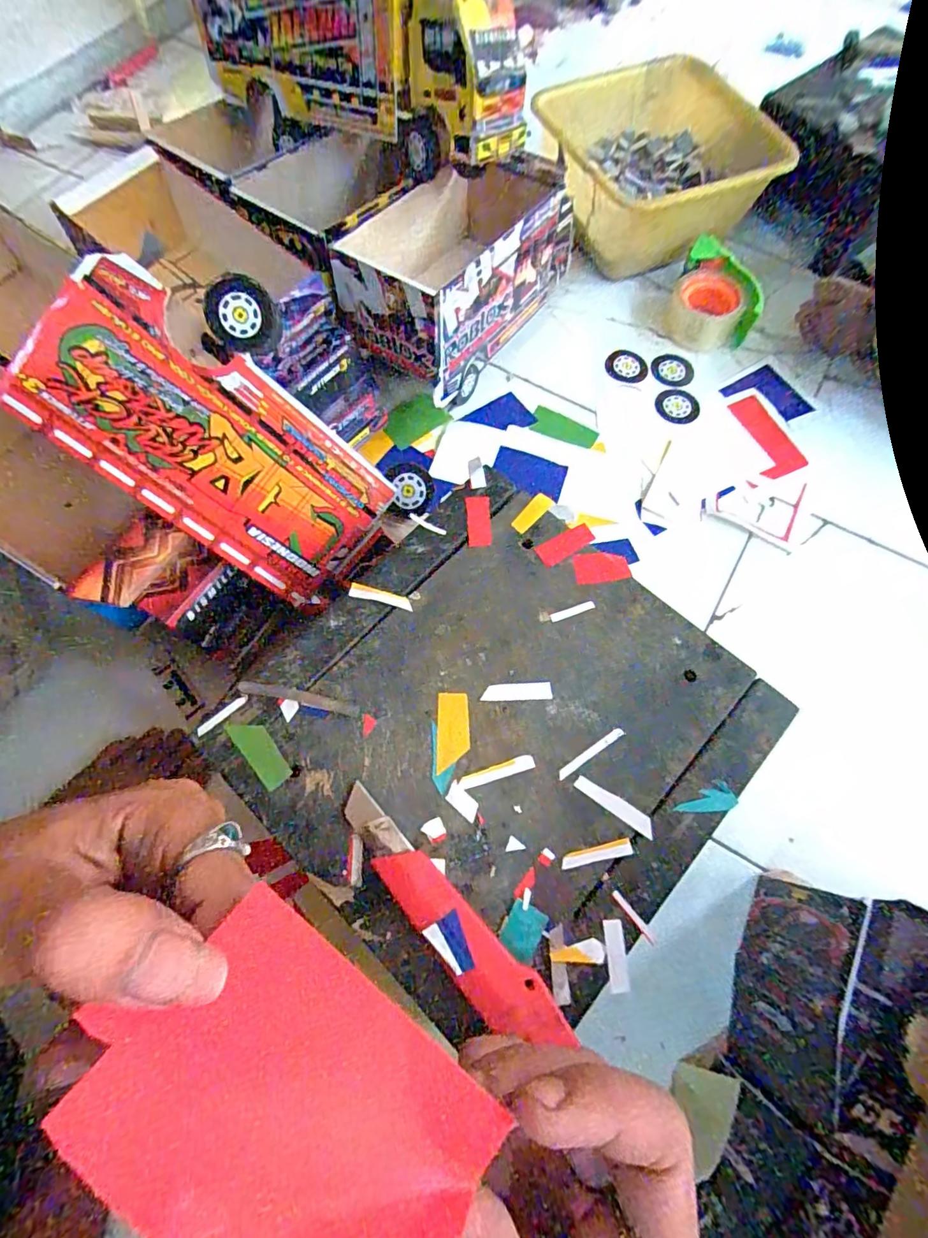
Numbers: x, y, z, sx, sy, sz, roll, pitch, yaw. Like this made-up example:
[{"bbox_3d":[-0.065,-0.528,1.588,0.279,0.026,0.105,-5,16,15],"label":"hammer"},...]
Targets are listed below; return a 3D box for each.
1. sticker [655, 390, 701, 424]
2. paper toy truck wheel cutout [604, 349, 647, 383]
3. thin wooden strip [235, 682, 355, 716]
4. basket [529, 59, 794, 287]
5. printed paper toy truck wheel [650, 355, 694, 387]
[{"bbox_3d":[0.276,-0.276,0.659,0.056,0.004,0.051,18,71,7],"label":"sticker"},{"bbox_3d":[0.216,-0.335,0.681,0.055,0.007,0.049,25,83,7],"label":"paper toy truck wheel cutout"},{"bbox_3d":[-0.105,0.050,0.325,0.077,0.004,0.008,11,69,4],"label":"thin wooden strip"},{"bbox_3d":[0.251,-0.615,0.715,0.254,0.137,0.260,-25,72,-8],"label":"basket"},{"bbox_3d":[0.277,-0.329,0.676,0.055,0.007,0.046,-3,70,0],"label":"printed paper toy truck wheel"}]

